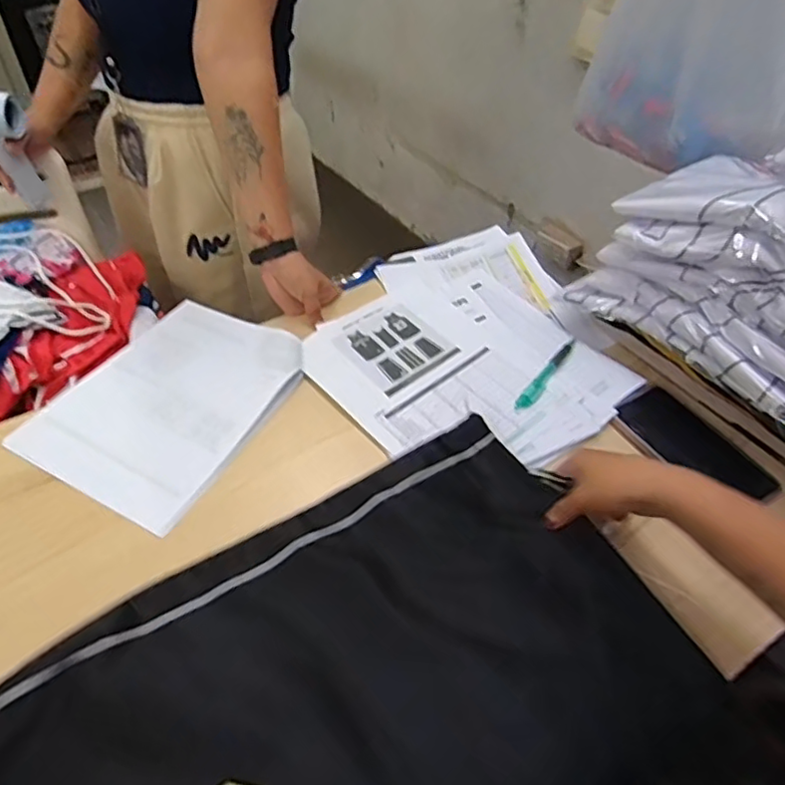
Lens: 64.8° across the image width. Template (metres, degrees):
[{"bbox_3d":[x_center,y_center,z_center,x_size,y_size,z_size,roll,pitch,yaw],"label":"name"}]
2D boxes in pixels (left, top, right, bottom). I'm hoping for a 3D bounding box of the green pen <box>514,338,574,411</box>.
[{"bbox_3d":[0.179,-0.022,0.719,0.017,0.011,0.133,27,50,26],"label":"green pen"}]

